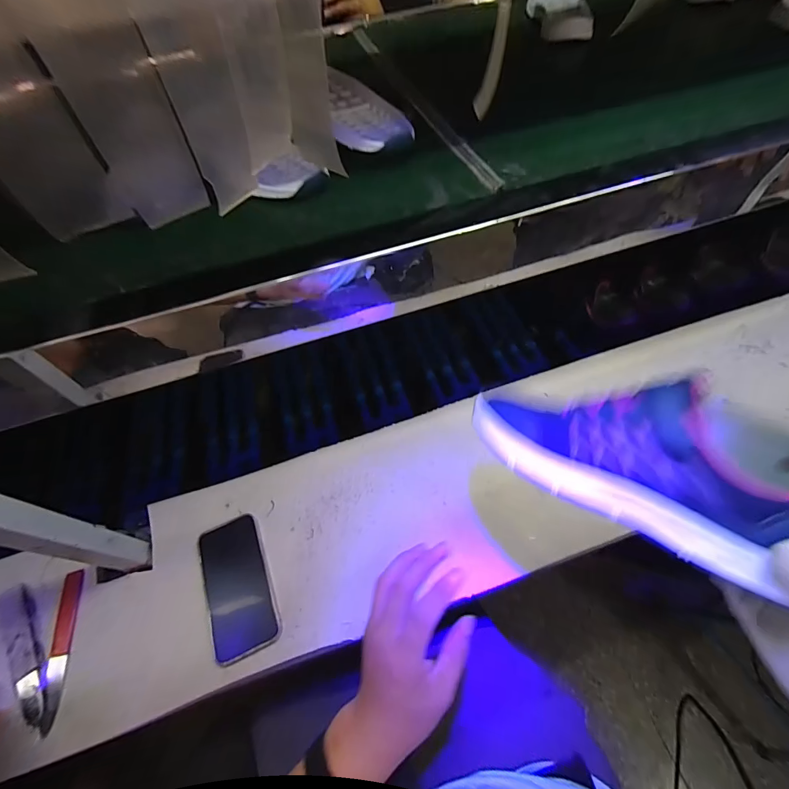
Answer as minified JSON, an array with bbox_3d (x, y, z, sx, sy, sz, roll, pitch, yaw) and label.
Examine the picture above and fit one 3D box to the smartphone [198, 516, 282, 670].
[{"bbox_3d":[-0.202,0.244,0.483,0.080,0.012,0.162,-22,58,-10],"label":"smartphone"}]

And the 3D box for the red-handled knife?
[{"bbox_3d":[-0.410,0.309,0.462,0.024,0.010,0.167,-15,57,-6],"label":"red-handled knife"}]

